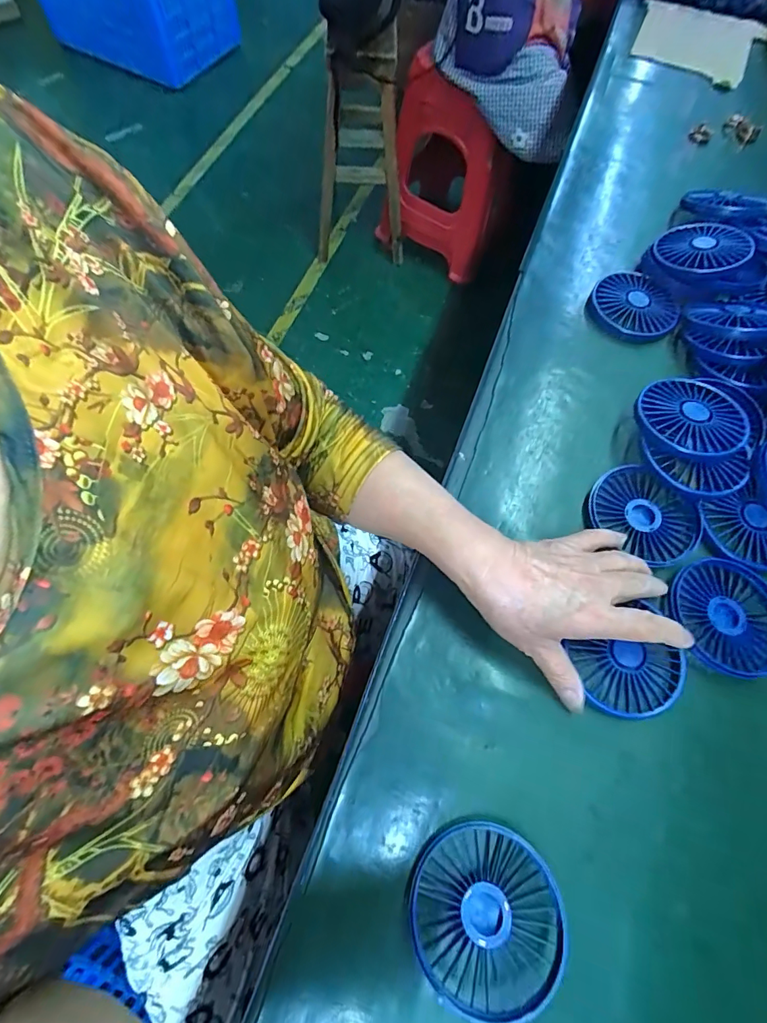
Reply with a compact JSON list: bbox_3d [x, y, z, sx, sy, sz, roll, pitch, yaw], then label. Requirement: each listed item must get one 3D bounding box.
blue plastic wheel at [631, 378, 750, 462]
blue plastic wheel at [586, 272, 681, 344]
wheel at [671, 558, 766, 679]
[{"bbox_3d":[0.268,-0.082,0.388,0.084,0.021,0.084,1,67,-2],"label":"blue plastic wheel"},{"bbox_3d":[0.260,-0.213,0.464,0.087,0.016,0.084,1,67,-2],"label":"blue plastic wheel"},{"bbox_3d":[0.268,0.079,0.339,0.086,0.008,0.086,1,67,-2],"label":"wheel"}]

